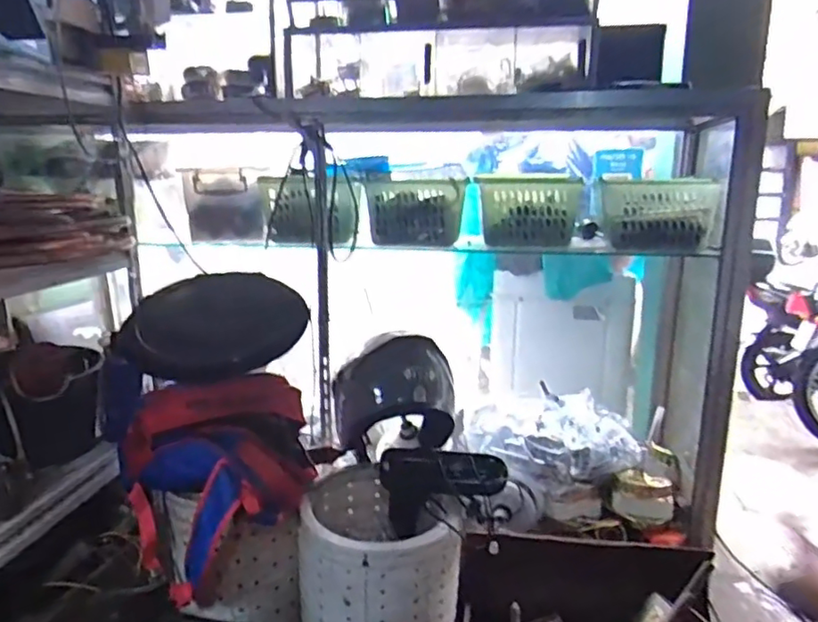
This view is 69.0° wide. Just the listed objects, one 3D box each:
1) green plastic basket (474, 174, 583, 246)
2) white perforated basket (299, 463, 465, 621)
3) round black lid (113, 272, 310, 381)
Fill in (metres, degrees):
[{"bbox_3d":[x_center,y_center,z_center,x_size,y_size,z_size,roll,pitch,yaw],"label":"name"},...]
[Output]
[{"bbox_3d":[0.233,-0.200,1.171,0.188,0.129,0.124,2,12,11],"label":"green plastic basket"},{"bbox_3d":[-0.048,0.475,1.077,0.272,0.274,0.269,0,12,1],"label":"white perforated basket"},{"bbox_3d":[-0.345,0.025,1.080,0.278,0.031,0.289,2,42,-2],"label":"round black lid"}]

